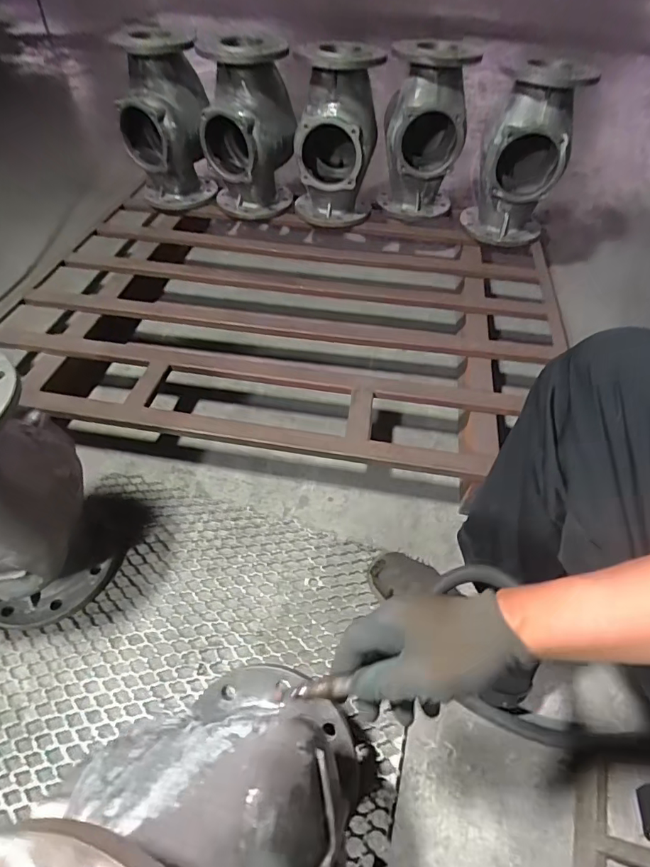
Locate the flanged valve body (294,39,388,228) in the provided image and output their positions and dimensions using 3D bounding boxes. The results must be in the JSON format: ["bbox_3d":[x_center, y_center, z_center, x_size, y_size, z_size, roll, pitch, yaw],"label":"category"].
[{"bbox_3d":[0.028,-0.732,1.221,0.207,0.397,0.181,0,49,-2],"label":"flanged valve body"}]

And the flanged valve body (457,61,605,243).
[{"bbox_3d":[0.489,-0.679,1.198,0.207,0.397,0.240,18,50,13],"label":"flanged valve body"}]

